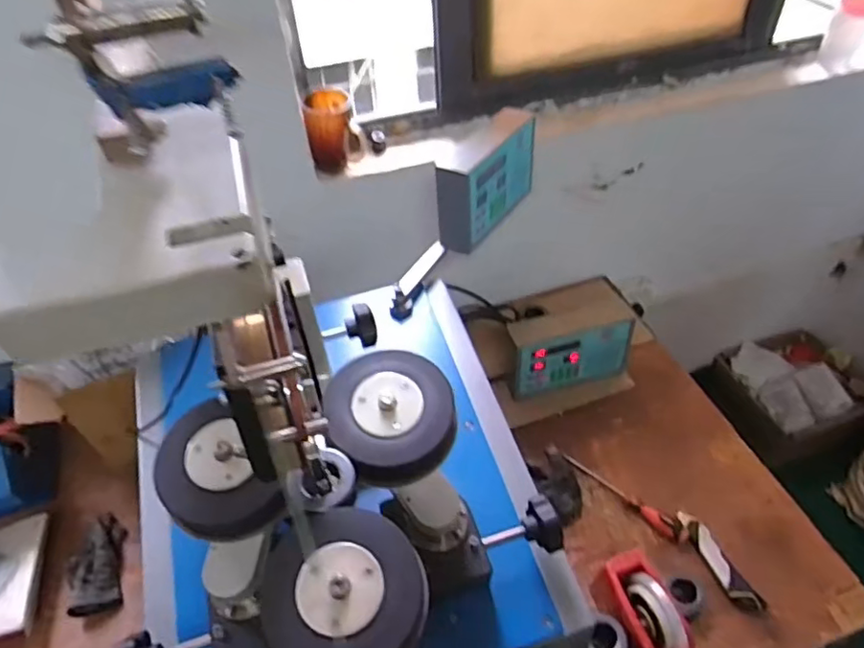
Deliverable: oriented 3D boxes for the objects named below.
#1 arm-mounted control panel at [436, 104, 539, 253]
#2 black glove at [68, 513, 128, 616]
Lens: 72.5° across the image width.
[{"bbox_3d":[0.091,-0.243,0.981,0.072,0.147,0.227,24,52,25],"label":"arm-mounted control panel"},{"bbox_3d":[-0.532,0.374,0.926,0.083,0.036,0.154,-16,47,-12],"label":"black glove"}]

